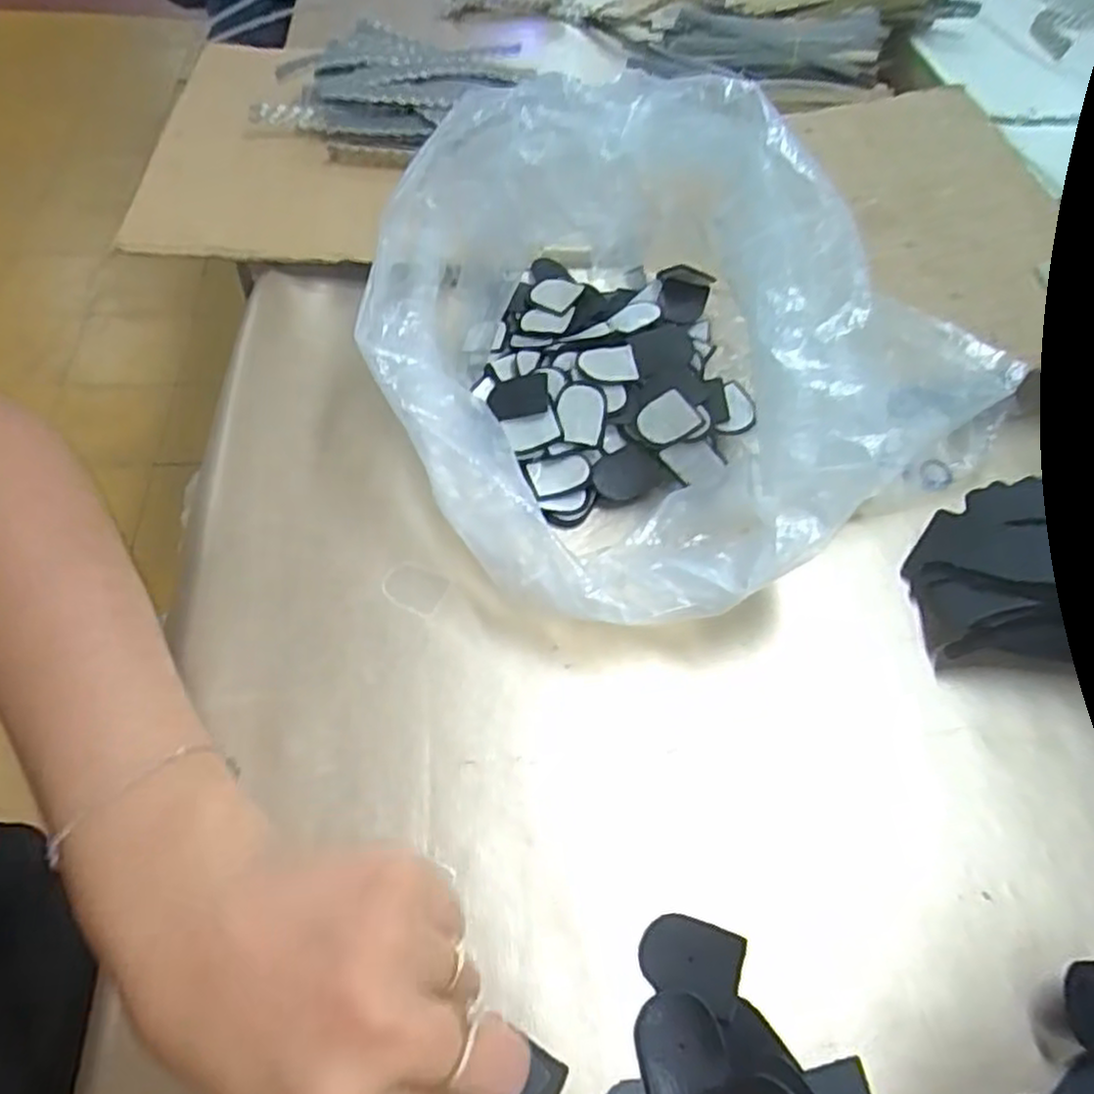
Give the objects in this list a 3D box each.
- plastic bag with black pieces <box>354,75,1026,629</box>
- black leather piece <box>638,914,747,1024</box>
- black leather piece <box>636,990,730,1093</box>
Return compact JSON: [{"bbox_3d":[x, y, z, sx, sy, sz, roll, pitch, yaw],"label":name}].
[{"bbox_3d":[0.031,-0.097,0.357,0.204,0.146,0.253,-17,57,-16],"label":"plastic bag with black pieces"},{"bbox_3d":[0.050,0.144,0.268,0.034,0.004,0.026,20,55,9],"label":"black leather piece"},{"bbox_3d":[0.044,0.167,0.253,0.028,0.004,0.034,-11,50,1],"label":"black leather piece"}]

